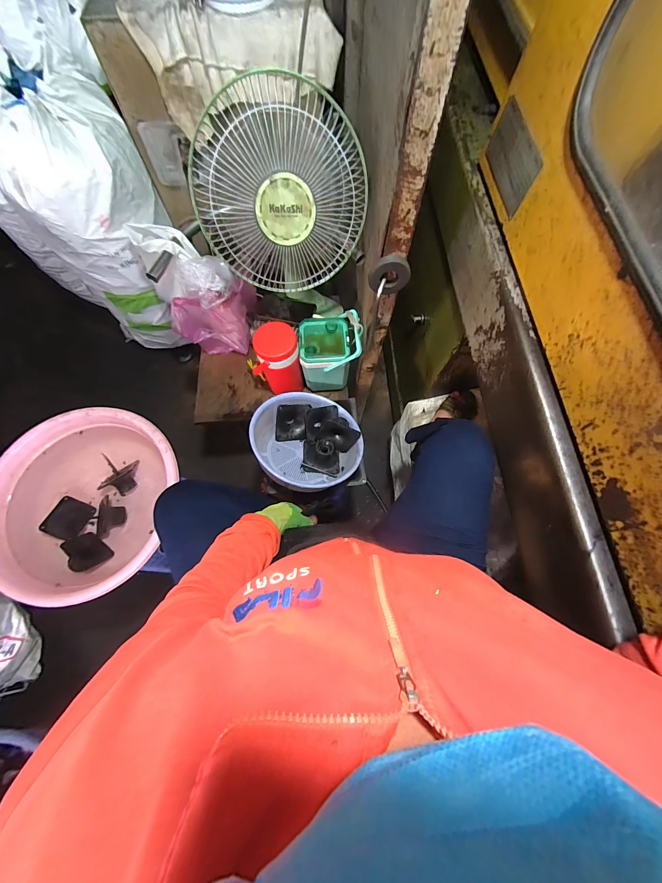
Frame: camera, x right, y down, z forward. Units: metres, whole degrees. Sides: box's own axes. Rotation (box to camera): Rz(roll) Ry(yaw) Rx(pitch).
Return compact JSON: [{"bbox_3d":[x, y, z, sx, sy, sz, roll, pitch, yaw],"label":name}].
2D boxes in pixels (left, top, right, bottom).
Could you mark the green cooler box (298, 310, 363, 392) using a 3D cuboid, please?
[{"bbox_3d":[-0.004,-0.231,0.816,0.148,0.166,0.133,-3,70,-2],"label":"green cooler box"}]

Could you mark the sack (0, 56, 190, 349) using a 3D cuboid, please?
[{"bbox_3d":[-0.664,-0.618,1.012,0.318,0.734,0.298,9,70,3],"label":"sack"}]

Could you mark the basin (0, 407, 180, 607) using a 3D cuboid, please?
[{"bbox_3d":[-0.568,0.143,0.737,0.404,0.136,0.405,0,70,0],"label":"basin"}]

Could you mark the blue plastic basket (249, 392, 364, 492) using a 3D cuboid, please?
[{"bbox_3d":[-0.060,0.009,0.752,0.259,0.095,0.259,8,55,-11],"label":"blue plastic basket"}]

